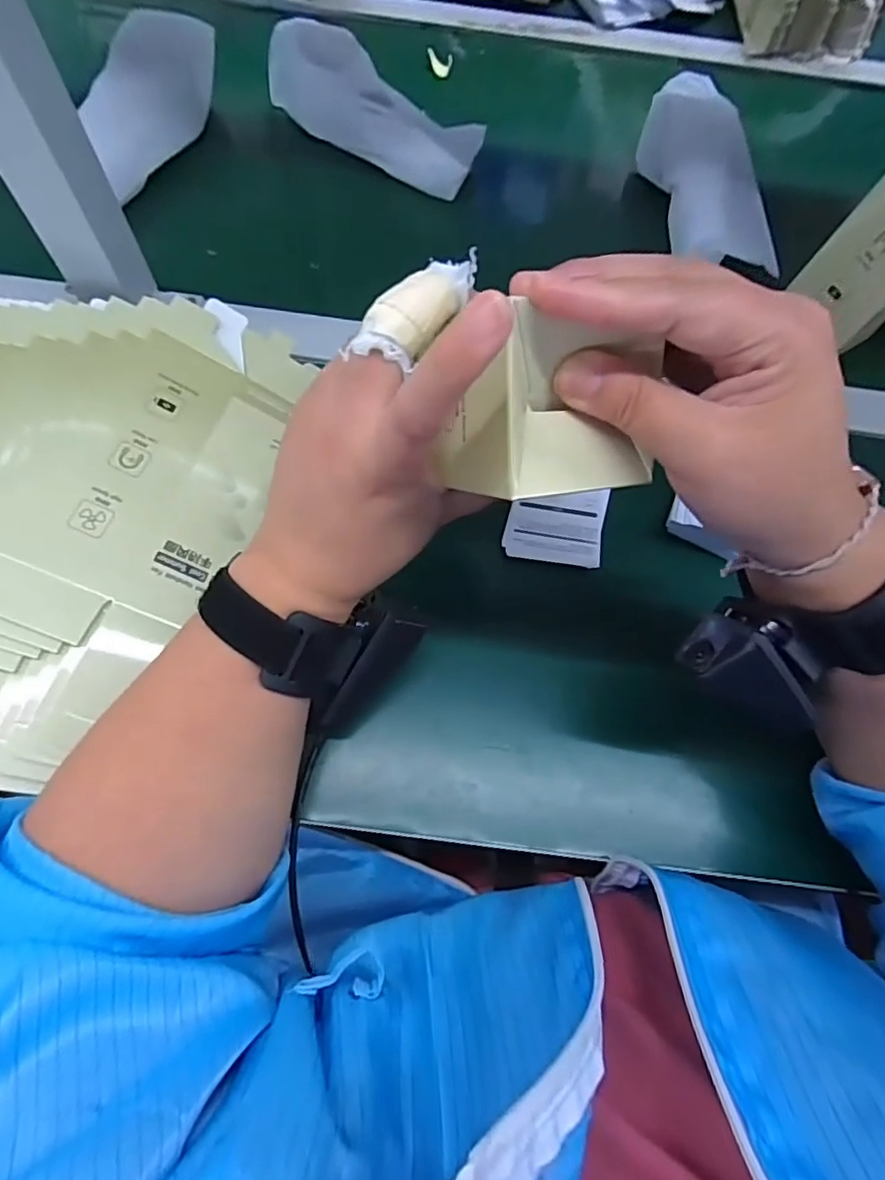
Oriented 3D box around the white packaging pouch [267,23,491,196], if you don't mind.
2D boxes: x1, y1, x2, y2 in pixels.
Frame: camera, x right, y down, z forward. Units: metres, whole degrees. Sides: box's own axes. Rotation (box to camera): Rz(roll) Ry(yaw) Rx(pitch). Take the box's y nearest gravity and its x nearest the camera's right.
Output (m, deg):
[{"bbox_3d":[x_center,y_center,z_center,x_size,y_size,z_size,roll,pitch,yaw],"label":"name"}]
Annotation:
[{"bbox_3d":[-0.060,-0.406,0.485,0.193,0.059,0.055,29,70,8],"label":"white packaging pouch"}]

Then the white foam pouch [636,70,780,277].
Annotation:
[{"bbox_3d":[0.213,-0.344,0.486,0.071,0.060,0.192,-9,70,-6],"label":"white foam pouch"}]

